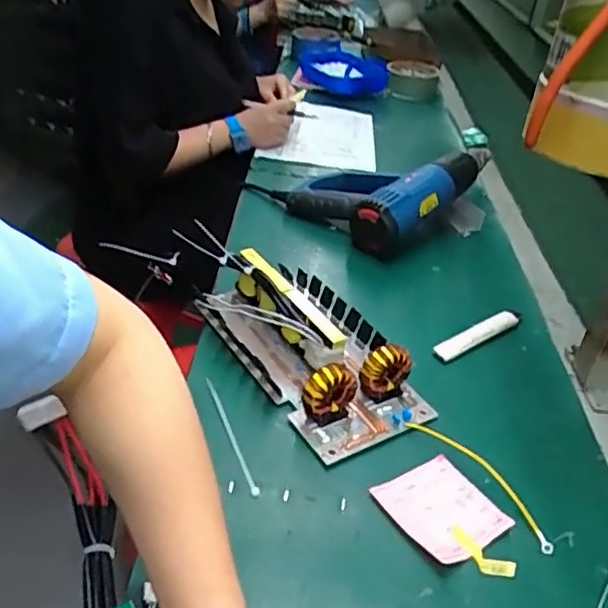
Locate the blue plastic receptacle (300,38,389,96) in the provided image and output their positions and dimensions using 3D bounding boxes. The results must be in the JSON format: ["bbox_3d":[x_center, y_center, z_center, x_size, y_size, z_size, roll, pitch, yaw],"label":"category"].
[{"bbox_3d":[0.074,-0.496,1.328,0.121,0.086,0.313,-4,37,-14],"label":"blue plastic receptacle"}]

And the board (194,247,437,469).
[{"bbox_3d":[0.009,0.032,0.642,0.141,0.064,0.259,-18,42,-31],"label":"board"}]

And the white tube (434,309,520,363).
[{"bbox_3d":[0.195,0.035,0.710,0.131,0.019,0.023,-21,43,-33],"label":"white tube"}]

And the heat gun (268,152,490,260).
[{"bbox_3d":[0.122,-0.176,0.925,0.245,0.099,0.215,-25,45,-36],"label":"heat gun"}]

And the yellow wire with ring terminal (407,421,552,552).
[{"bbox_3d":[0.151,0.146,0.539,0.024,0.013,0.154,-21,44,-33],"label":"yellow wire with ring terminal"}]

